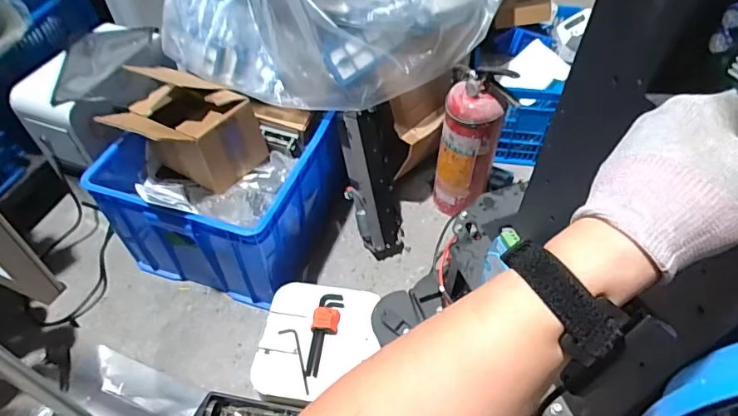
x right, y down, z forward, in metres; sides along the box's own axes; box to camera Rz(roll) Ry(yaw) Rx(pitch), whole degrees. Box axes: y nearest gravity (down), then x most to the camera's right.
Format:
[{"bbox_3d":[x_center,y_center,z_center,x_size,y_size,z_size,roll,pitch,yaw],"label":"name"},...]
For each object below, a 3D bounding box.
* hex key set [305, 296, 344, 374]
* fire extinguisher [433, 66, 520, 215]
[{"bbox_3d":[-0.090,0.248,0.971,0.052,0.034,0.177,5,49,4],"label":"hex key set"},{"bbox_3d":[0.251,-0.162,1.185,0.147,0.403,0.128,11,50,8],"label":"fire extinguisher"}]

